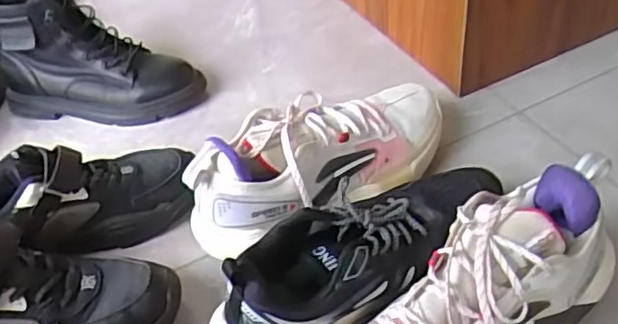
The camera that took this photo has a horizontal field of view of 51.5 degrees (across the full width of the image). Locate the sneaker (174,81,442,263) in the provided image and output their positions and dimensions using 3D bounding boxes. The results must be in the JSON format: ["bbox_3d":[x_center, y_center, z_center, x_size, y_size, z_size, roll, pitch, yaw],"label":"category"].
[{"bbox_3d":[0.016,-0.007,0.642,0.289,0.125,0.093,-28,47,-20],"label":"sneaker"}]

